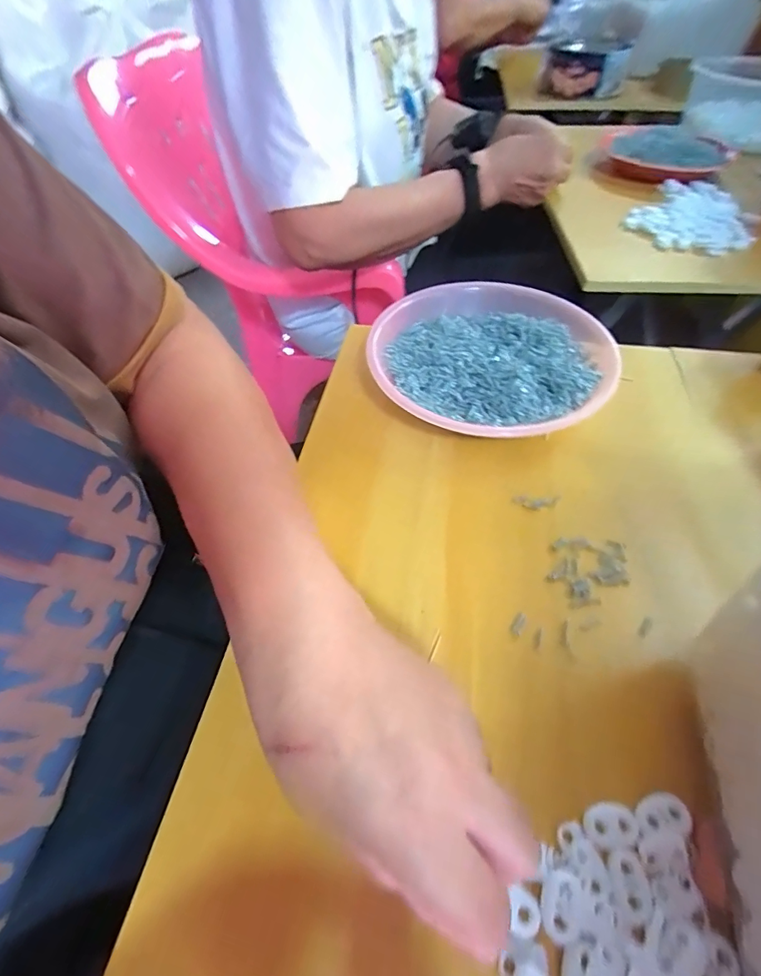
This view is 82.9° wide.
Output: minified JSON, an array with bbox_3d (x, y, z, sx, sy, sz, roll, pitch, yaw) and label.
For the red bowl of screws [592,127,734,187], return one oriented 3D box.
[{"bbox_3d":[0.435,-0.517,0.668,0.176,0.049,0.166,2,55,-3],"label":"red bowl of screws"}]

